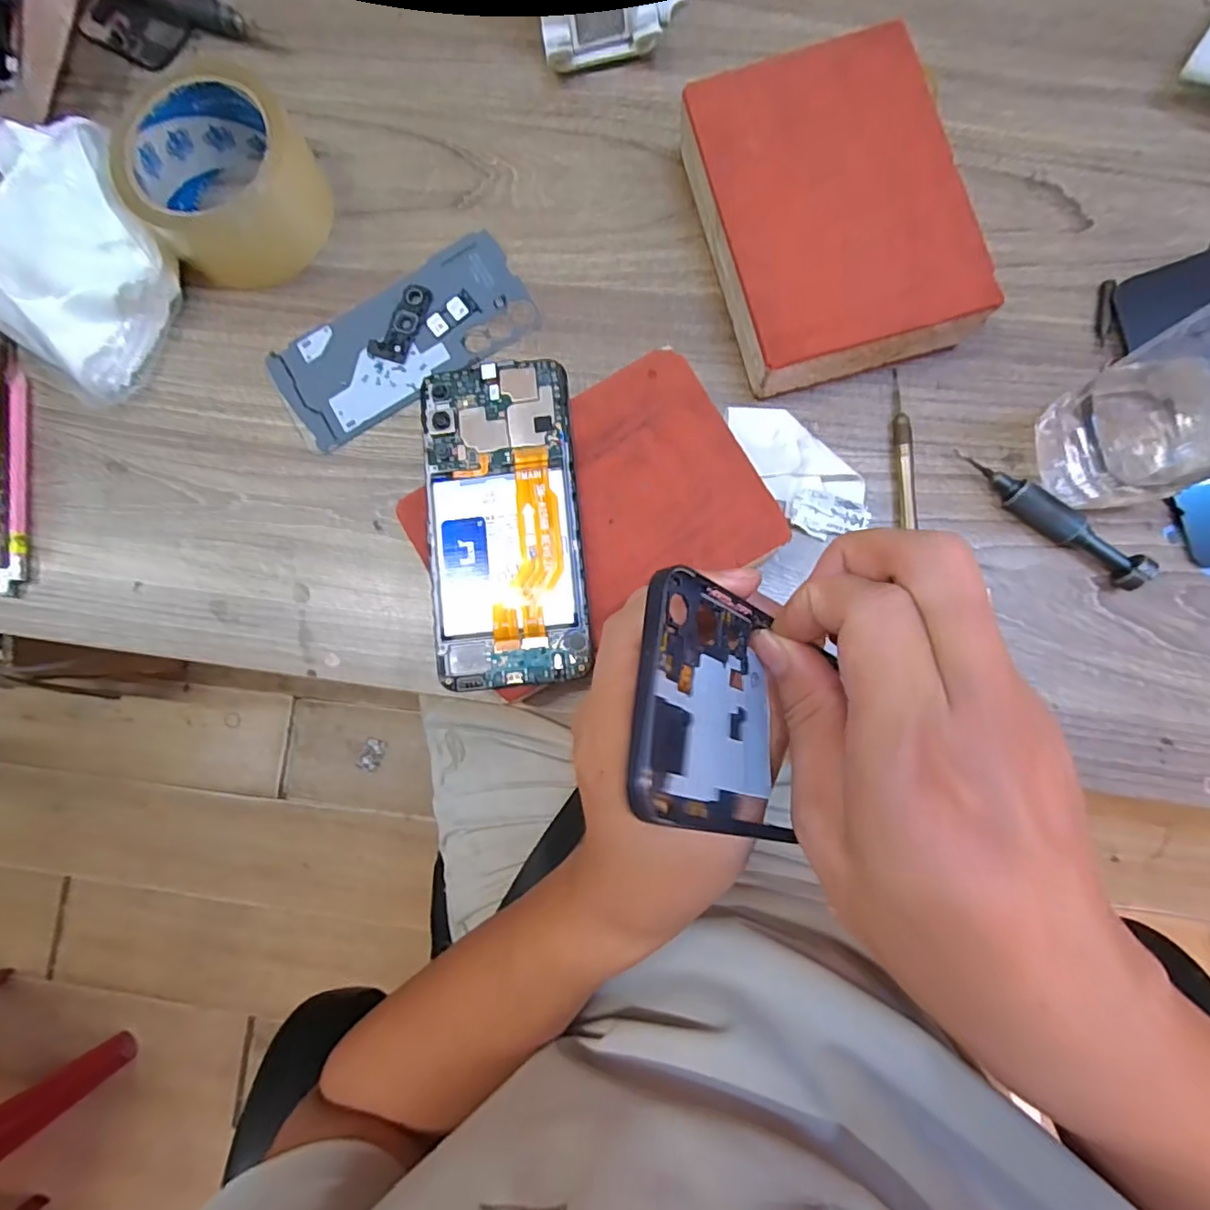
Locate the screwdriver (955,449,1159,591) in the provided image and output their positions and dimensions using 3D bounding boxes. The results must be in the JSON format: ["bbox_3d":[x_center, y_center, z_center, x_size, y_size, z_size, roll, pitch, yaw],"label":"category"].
[{"bbox_3d":[0.223,-0.045,0.289,0.099,0.019,0.014,41,89,7],"label":"screwdriver"}]

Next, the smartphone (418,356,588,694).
[{"bbox_3d":[-0.048,-0.040,0.276,0.072,0.006,0.154,-6,84,4],"label":"smartphone"}]

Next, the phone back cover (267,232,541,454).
[{"bbox_3d":[-0.118,-0.154,0.336,0.151,0.004,0.069,-30,83,1],"label":"phone back cover"}]

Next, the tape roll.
[{"bbox_3d":[-0.214,-0.242,0.330,0.095,0.050,0.095,0,84,5],"label":"tape roll"}]

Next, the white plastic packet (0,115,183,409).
[{"bbox_3d":[-0.320,-0.211,0.336,0.145,0.052,0.131,33,88,7],"label":"white plastic packet"}]

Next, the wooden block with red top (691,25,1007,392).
[{"bbox_3d":[0.114,-0.202,0.303,0.116,0.043,0.159,-13,83,3],"label":"wooden block with red top"}]

